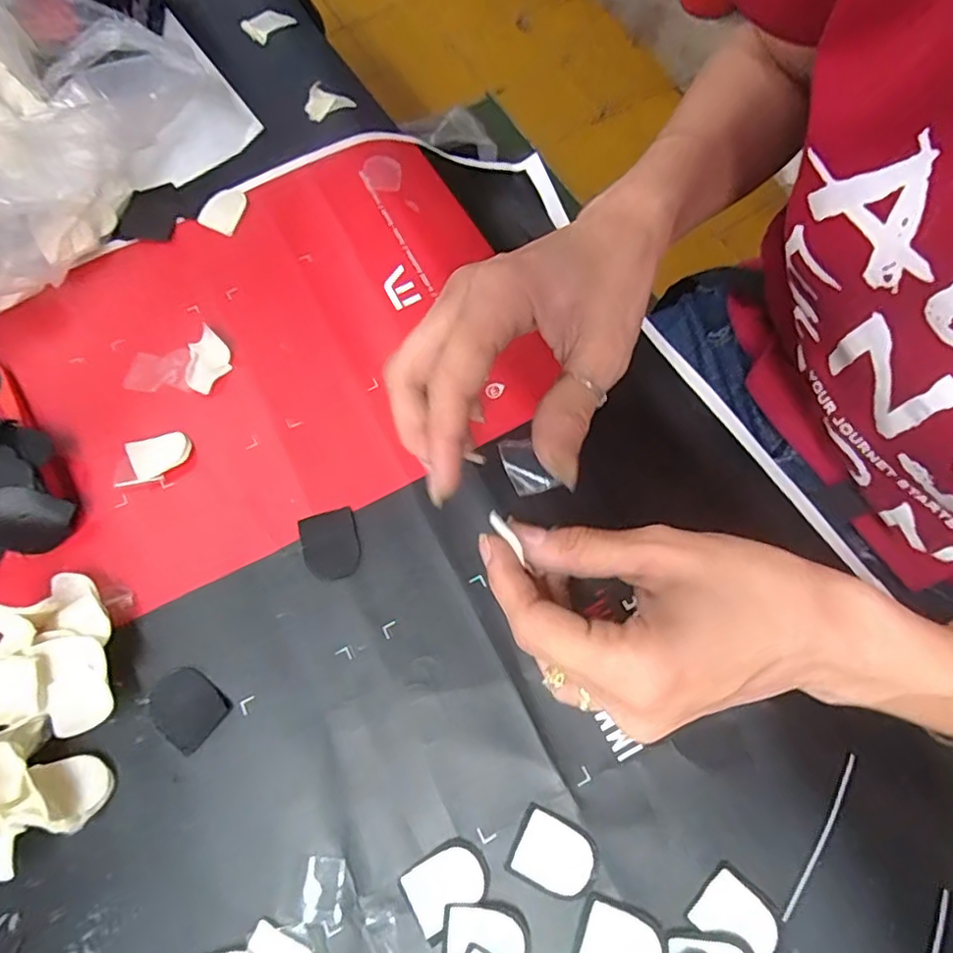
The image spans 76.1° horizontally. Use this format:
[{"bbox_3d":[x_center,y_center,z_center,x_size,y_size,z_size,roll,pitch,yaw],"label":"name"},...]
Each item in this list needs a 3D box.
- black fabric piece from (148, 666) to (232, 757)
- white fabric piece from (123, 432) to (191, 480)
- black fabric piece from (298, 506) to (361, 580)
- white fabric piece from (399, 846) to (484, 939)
[{"bbox_3d":[-0.132,0.104,0.274,0.034,0.004,0.028,37,74,14],"label":"black fabric piece"},{"bbox_3d":[-0.166,-0.013,0.319,0.031,0.005,0.022,-20,70,-6],"label":"white fabric piece"},{"bbox_3d":[-0.073,0.034,0.302,0.027,0.005,0.034,-15,69,-4],"label":"black fabric piece"},{"bbox_3d":[-0.013,0.168,0.250,0.031,0.004,0.023,-27,71,-8],"label":"white fabric piece"}]

